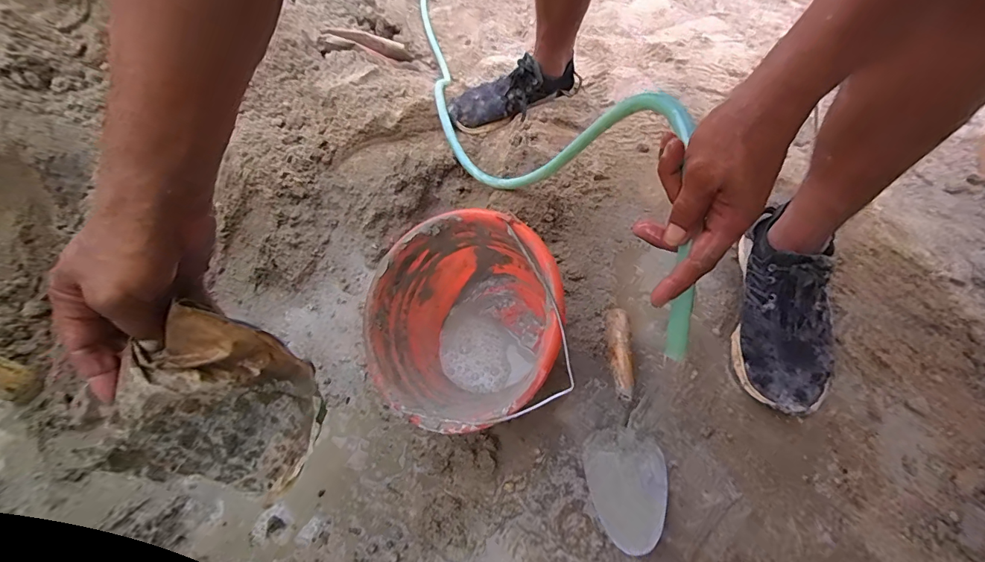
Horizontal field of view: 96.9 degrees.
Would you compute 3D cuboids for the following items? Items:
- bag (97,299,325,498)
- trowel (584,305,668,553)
[{"bbox_3d":[-0.226,0.113,0.376,0.164,0.159,0.028,-53,44,6],"label":"bag"},{"bbox_3d":[0.151,0.168,0.528,0.084,0.050,0.268,-6,58,5],"label":"trowel"}]

